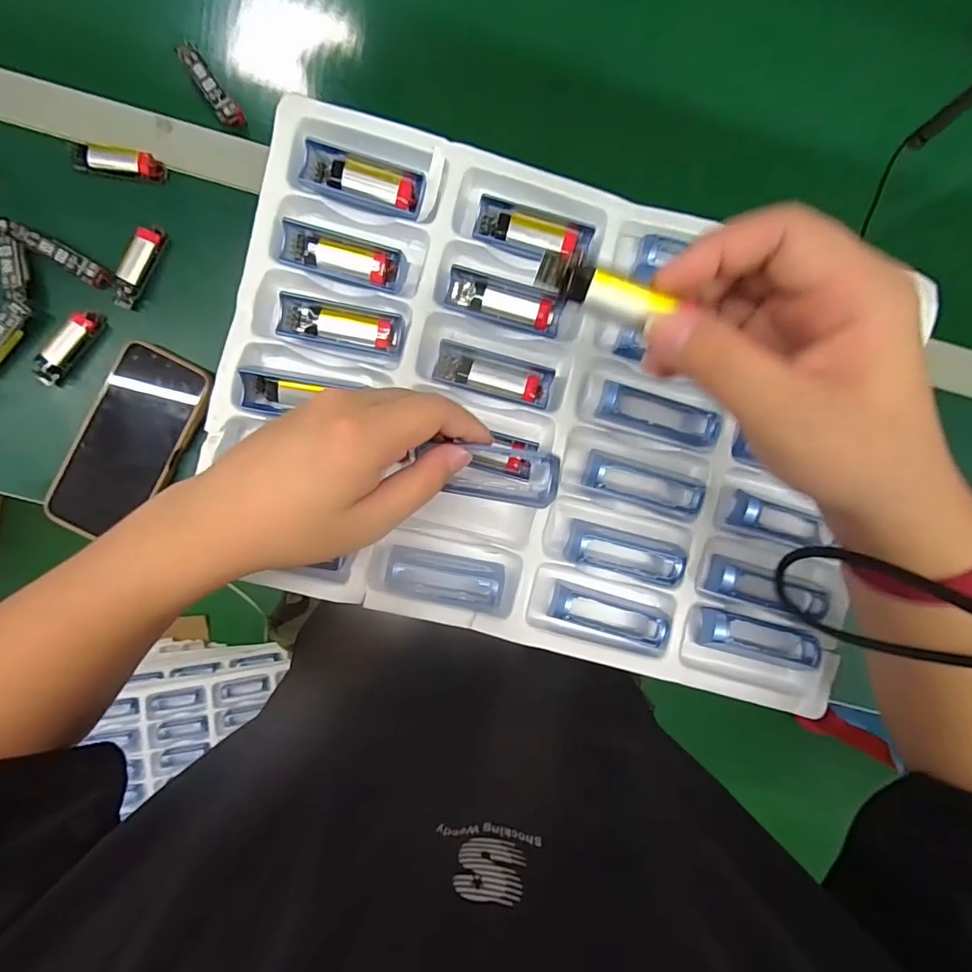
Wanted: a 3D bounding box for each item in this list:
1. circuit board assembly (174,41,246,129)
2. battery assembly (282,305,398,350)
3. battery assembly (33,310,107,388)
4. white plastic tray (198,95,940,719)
[{"bbox_3d":[-0.227,-0.330,0.402,0.019,0.011,0.074,-34,92,-2],"label":"circuit board assembly"},{"bbox_3d":[-0.096,-0.106,0.324,0.073,0.011,0.018,11,90,-3],"label":"battery assembly"},{"bbox_3d":[-0.335,-0.111,0.389,0.014,0.014,0.070,40,89,-3],"label":"battery assembly"},{"bbox_3d":[0.051,-0.045,0.336,0.435,0.038,0.302,14,87,-3],"label":"white plastic tray"}]

